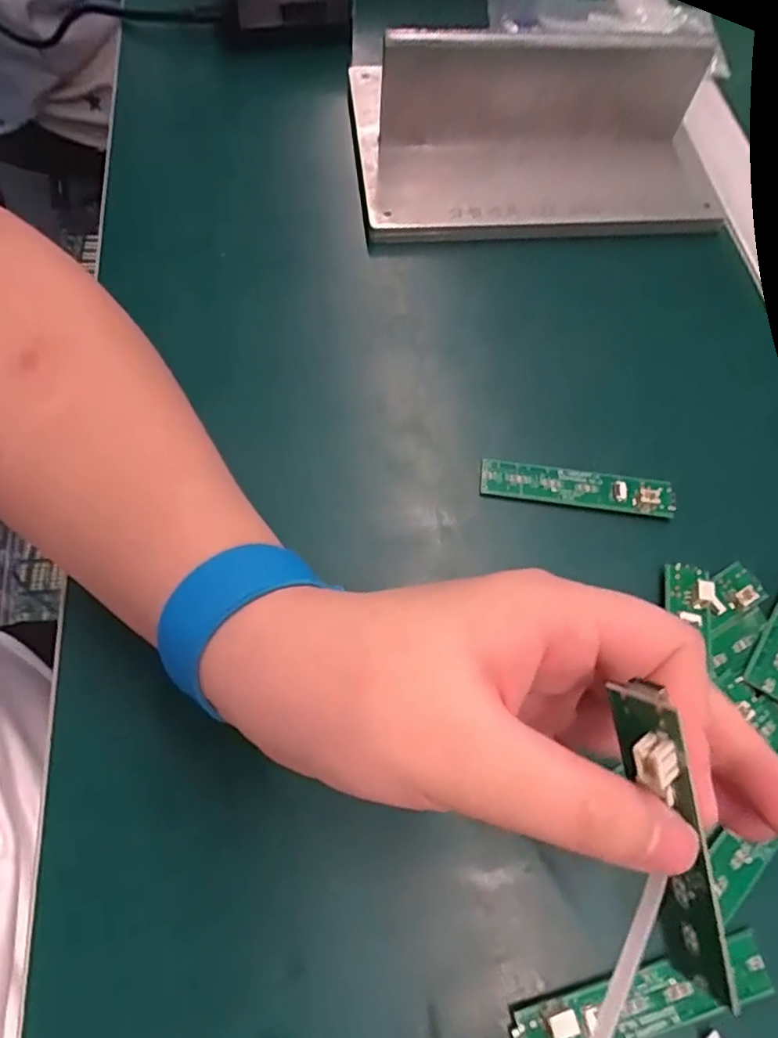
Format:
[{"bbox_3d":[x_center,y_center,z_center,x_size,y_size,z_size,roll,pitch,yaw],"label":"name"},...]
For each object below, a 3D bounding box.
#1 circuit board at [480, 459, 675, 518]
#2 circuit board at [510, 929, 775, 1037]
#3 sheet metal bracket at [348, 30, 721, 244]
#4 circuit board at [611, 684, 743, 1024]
[{"bbox_3d":[0.082,-0.015,0.268,0.083,0.008,0.017,8,69,3],"label":"circuit board"},{"bbox_3d":[0.080,0.150,0.190,0.084,0.011,0.018,-10,65,-10],"label":"circuit board"},{"bbox_3d":[0.081,-0.201,0.323,0.191,0.059,0.089,-4,64,-7],"label":"sheet metal bracket"},{"bbox_3d":[0.064,0.074,0.136,0.011,0.012,0.088,-22,107,-13],"label":"circuit board"}]

